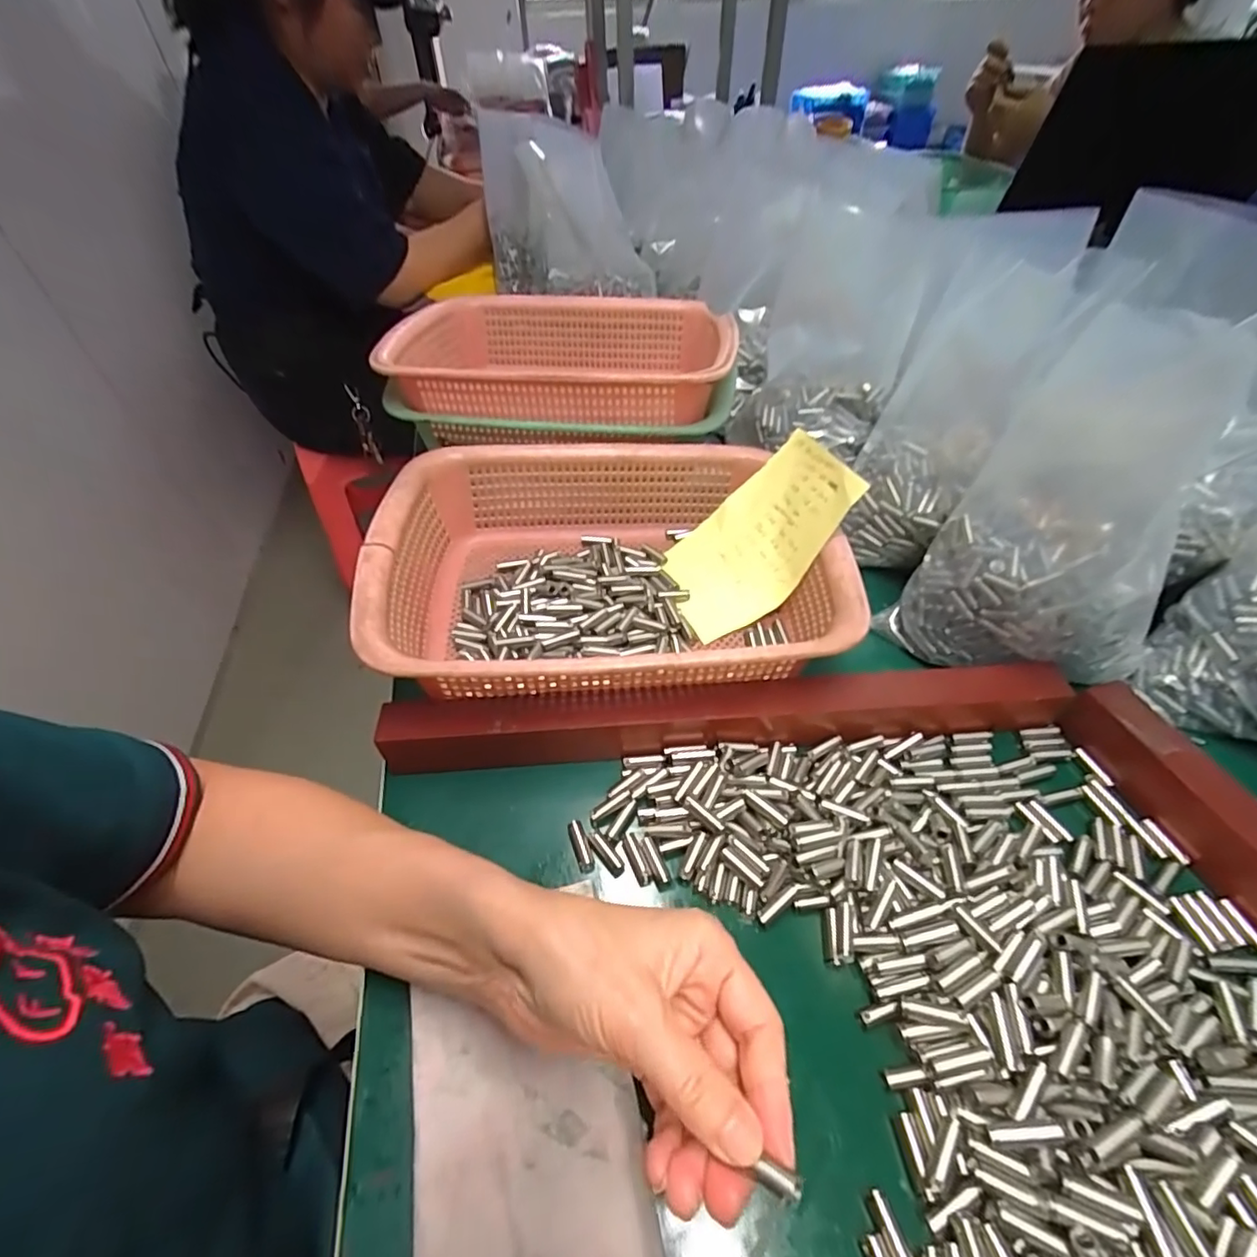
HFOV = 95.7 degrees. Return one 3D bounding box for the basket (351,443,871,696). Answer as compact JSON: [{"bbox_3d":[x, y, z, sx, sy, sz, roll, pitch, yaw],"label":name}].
[{"bbox_3d":[-0.012,-0.047,0.383,0.283,0.077,0.217,-6,48,-3],"label":"basket"}]

